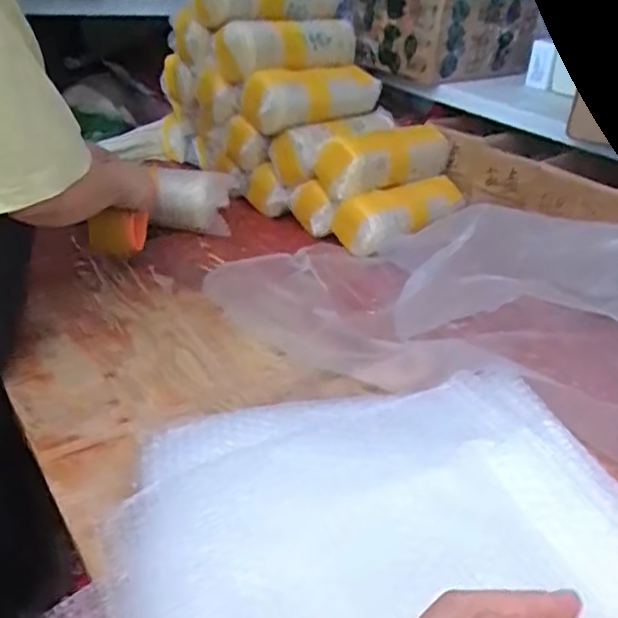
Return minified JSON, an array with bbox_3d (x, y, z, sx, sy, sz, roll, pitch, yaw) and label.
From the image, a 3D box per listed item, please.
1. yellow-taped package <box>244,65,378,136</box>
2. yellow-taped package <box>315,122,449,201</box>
[{"bbox_3d":[0.005,-0.369,1.075,0.253,0.089,0.086,-14,35,-28],"label":"yellow-taped package"},{"bbox_3d":[0.121,-0.249,1.024,0.257,0.072,0.084,-24,41,-38],"label":"yellow-taped package"}]

